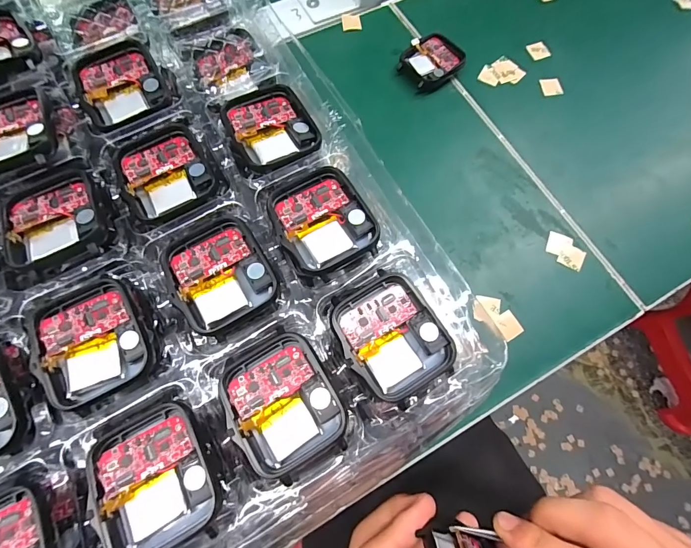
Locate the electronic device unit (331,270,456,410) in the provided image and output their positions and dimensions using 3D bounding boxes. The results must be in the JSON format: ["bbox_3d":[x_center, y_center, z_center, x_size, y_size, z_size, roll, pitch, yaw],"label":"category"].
[{"bbox_3d":[0.018,0.024,0.143,0.037,0.006,0.046,-28,74,-11],"label":"electronic device unit"}]

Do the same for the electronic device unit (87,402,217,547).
[{"bbox_3d":[-0.065,0.070,0.125,0.038,0.008,0.044,-26,73,-10],"label":"electronic device unit"}]

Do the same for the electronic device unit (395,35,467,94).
[{"bbox_3d":[0.064,-0.159,0.278,0.044,0.011,0.037,-40,76,-14],"label":"electronic device unit"}]

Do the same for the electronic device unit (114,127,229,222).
[{"bbox_3d":[-0.079,-0.045,0.164,0.039,0.006,0.044,-25,73,-10],"label":"electronic device unit"}]

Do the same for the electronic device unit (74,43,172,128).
[{"bbox_3d":[-0.108,-0.093,0.179,0.038,0.007,0.042,-27,74,-11],"label":"electronic device unit"}]

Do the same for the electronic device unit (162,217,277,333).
[{"bbox_3d":[-0.051,0.000,0.149,0.037,0.004,0.042,-29,74,-11],"label":"electronic device unit"}]

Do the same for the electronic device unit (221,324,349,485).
[{"bbox_3d":[-0.023,0.047,0.135,0.037,0.006,0.045,-29,74,-11],"label":"electronic device unit"}]

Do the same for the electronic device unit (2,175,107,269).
[{"bbox_3d":[-0.121,-0.022,0.153,0.037,0.007,0.042,-24,73,-10],"label":"electronic device unit"}]

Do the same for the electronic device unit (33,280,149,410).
[{"bbox_3d":[-0.098,0.026,0.142,0.036,0.005,0.042,-26,73,-10],"label":"electronic device unit"}]

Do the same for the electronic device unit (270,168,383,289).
[{"bbox_3d":[-0.010,-0.023,0.155,0.039,0.006,0.045,-28,74,-11],"label":"electronic device unit"}]

